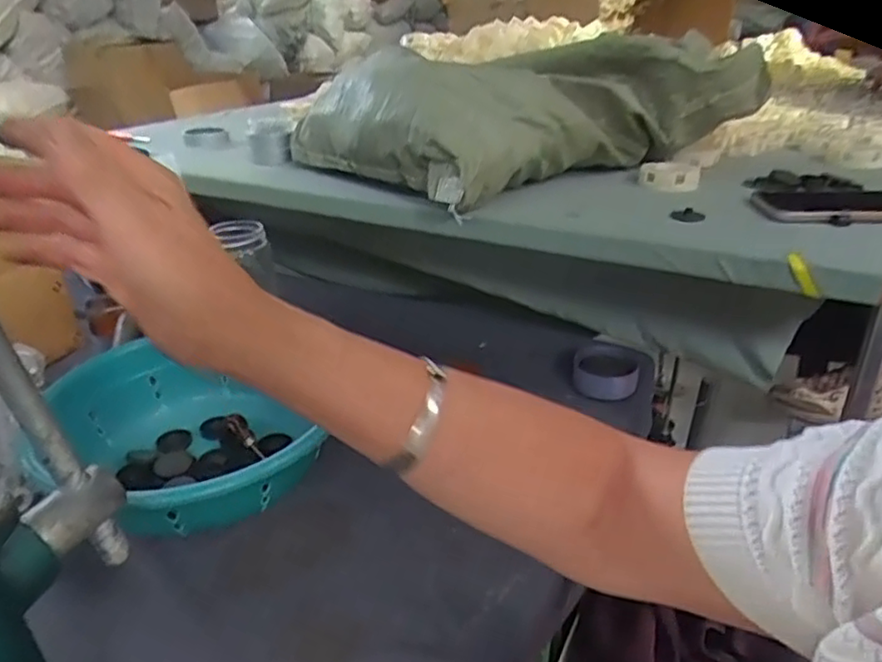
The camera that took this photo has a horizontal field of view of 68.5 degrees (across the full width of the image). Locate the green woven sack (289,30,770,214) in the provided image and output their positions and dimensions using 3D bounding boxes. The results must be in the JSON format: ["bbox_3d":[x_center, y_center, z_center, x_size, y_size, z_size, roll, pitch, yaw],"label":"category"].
[{"bbox_3d":[0.114,-0.253,0.725,0.434,0.134,0.247,-20,32,-33],"label":"green woven sack"}]

